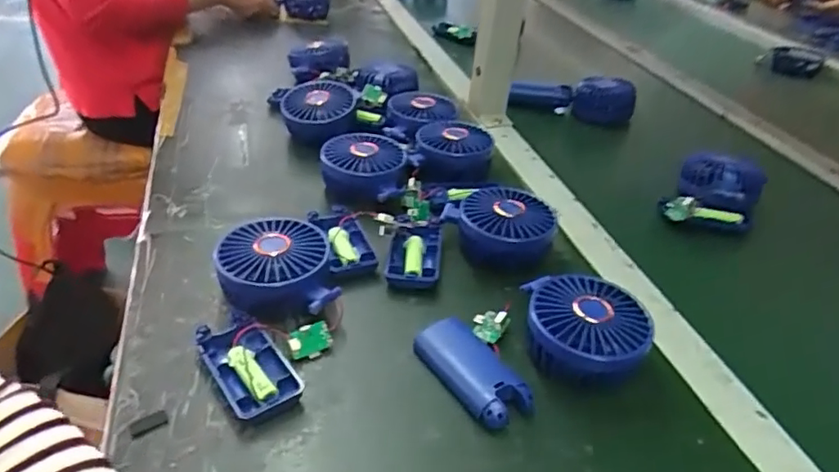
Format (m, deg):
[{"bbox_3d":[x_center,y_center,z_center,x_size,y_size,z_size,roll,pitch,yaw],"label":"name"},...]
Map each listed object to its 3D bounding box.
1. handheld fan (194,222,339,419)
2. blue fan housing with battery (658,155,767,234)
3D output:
[{"bbox_3d":[-0.113,0.051,0.442,0.099,0.048,0.187,3,36,-3],"label":"handheld fan"},{"bbox_3d":[0.327,-0.048,0.642,0.092,0.054,0.084,17,38,16],"label":"blue fan housing with battery"}]

